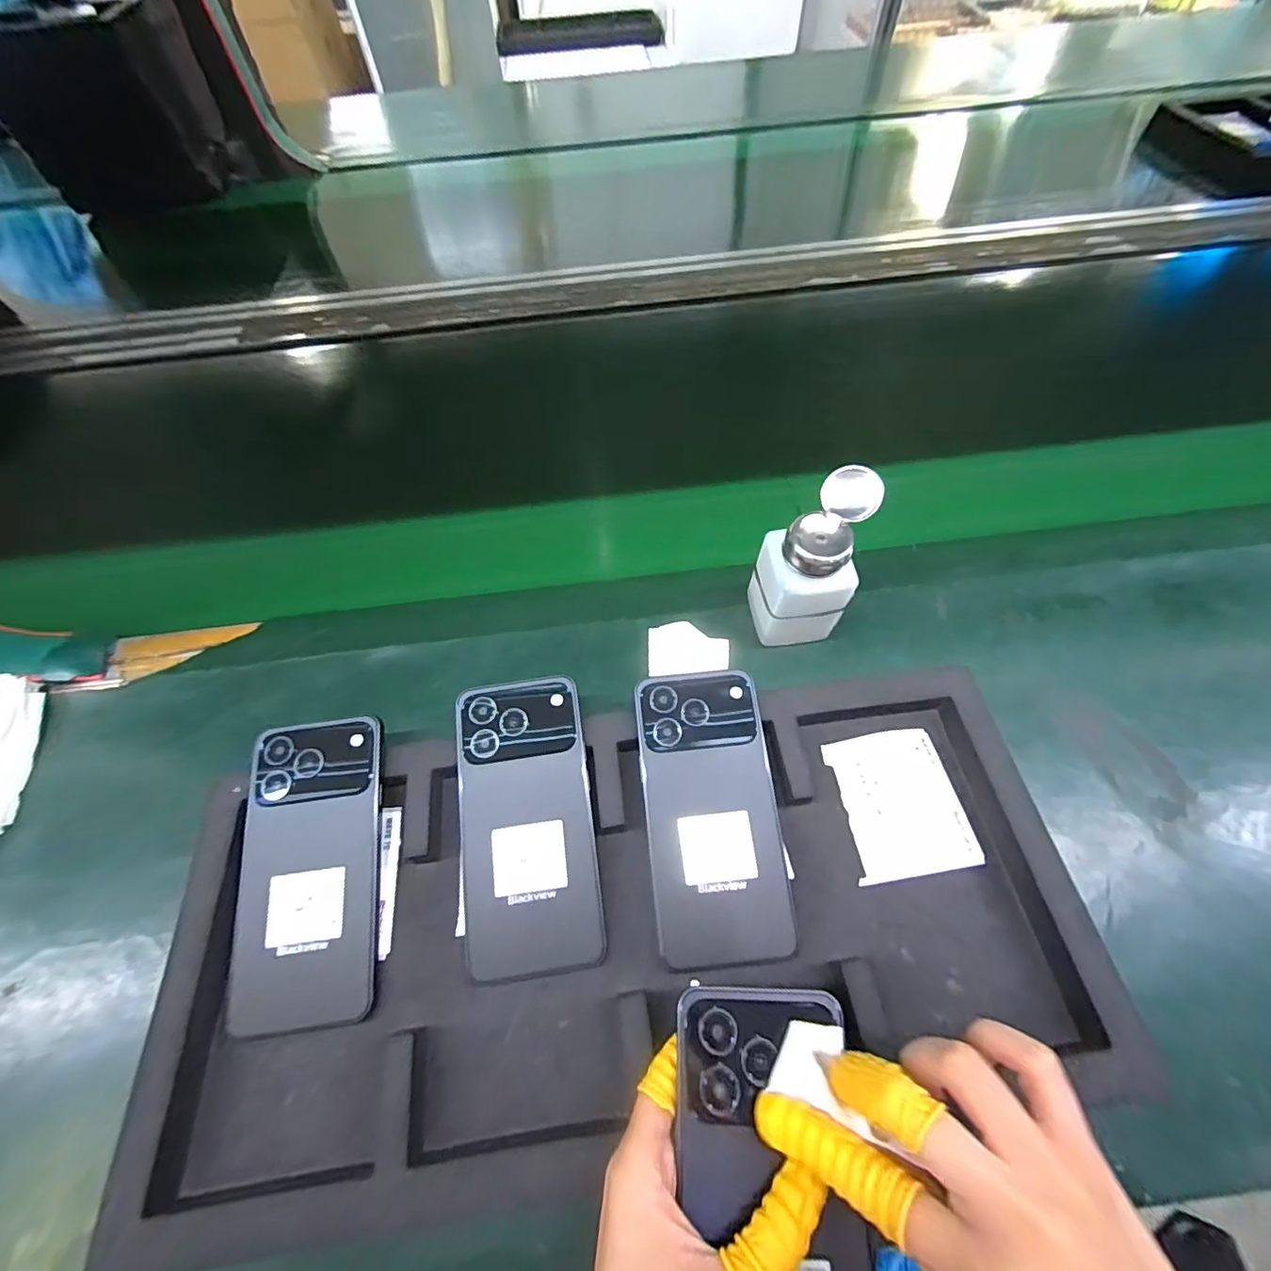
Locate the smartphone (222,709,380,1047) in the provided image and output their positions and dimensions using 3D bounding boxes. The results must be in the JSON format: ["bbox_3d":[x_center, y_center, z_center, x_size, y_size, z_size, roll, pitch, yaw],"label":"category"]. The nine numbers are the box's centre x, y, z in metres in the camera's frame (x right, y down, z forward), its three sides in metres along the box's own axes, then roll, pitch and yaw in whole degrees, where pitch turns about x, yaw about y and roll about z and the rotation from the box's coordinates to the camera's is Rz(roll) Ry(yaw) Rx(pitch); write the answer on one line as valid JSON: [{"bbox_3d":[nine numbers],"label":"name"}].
[{"bbox_3d":[-0.184,0.128,0.303,0.074,0.007,0.159,-7,70,-6],"label":"smartphone"}]

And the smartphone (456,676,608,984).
[{"bbox_3d":[-0.063,0.105,0.314,0.074,0.008,0.160,-7,71,-4],"label":"smartphone"}]

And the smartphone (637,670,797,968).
[{"bbox_3d":[0.044,0.099,0.312,0.075,0.005,0.158,-5,71,-1],"label":"smartphone"}]

